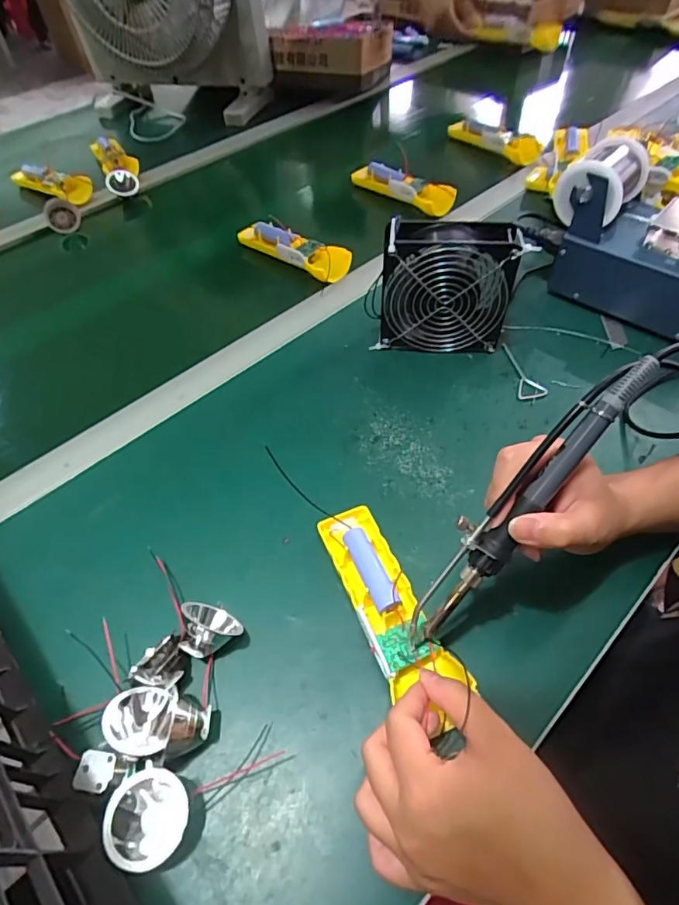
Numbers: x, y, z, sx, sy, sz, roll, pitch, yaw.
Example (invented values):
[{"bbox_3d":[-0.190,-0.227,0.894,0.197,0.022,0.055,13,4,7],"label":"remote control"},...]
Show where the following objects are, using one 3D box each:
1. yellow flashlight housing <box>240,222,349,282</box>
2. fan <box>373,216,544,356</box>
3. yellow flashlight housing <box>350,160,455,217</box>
[{"bbox_3d":[-0.061,-0.262,0.649,0.170,0.026,0.042,33,61,26],"label":"yellow flashlight housing"},{"bbox_3d":[0.103,-0.158,0.500,0.127,0.120,0.046,5,53,8],"label":"fan"},{"bbox_3d":[0.085,-0.376,0.727,0.159,0.038,0.034,30,60,24],"label":"yellow flashlight housing"}]

